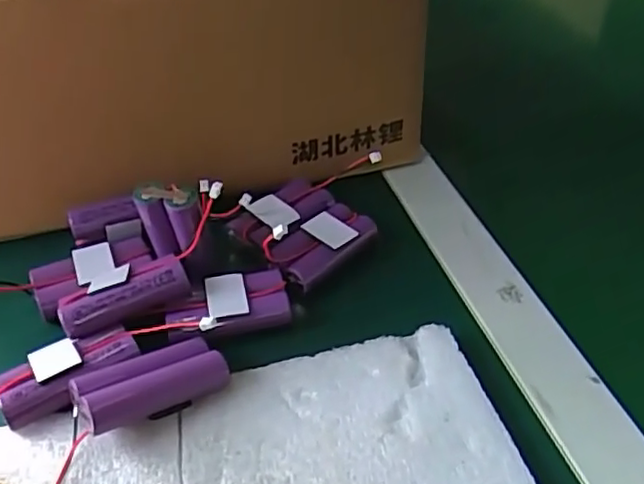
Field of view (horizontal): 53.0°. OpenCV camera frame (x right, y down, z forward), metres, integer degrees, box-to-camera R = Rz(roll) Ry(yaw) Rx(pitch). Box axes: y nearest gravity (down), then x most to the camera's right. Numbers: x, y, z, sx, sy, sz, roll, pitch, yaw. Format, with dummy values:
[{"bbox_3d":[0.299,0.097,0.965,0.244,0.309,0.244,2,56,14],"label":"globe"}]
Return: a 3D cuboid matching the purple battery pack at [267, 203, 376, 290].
[{"bbox_3d":[-0.002,-0.002,0.387,0.038,0.016,0.067,30,49,30],"label":"purple battery pack"}]

